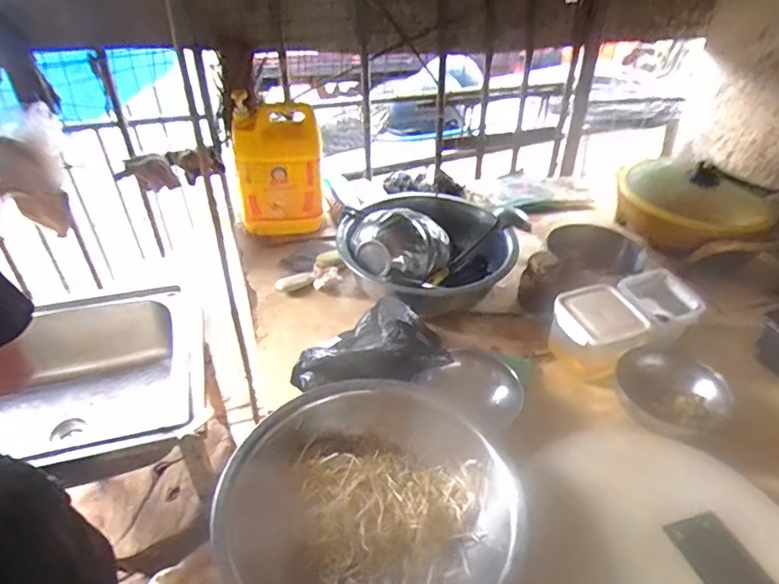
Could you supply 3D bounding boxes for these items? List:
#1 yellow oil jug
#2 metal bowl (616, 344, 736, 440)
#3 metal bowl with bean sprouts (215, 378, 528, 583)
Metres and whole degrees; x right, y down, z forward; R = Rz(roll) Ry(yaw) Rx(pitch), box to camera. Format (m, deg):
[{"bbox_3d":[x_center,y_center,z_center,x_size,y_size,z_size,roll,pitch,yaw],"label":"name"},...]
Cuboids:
[{"bbox_3d":[-0.249,-0.283,1.224,0.192,0.253,0.179,-6,40,-10],"label":"yellow oil jug"},{"bbox_3d":[0.451,0.165,0.885,0.157,0.055,0.167,-15,42,-20],"label":"metal bowl"},{"bbox_3d":[-0.029,0.287,0.708,0.362,0.128,0.312,-1,39,-3],"label":"metal bowl with bean sprouts"}]

